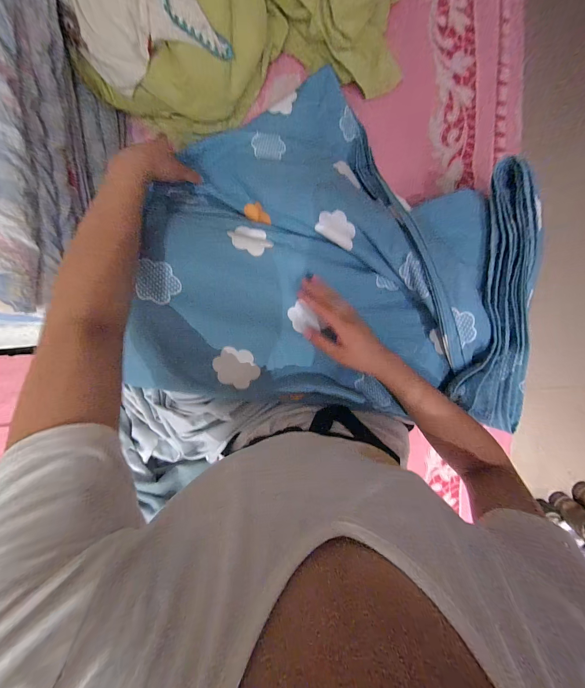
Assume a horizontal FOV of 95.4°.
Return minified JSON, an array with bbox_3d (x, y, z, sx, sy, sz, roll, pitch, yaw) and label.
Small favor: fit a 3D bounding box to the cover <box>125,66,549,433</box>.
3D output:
[{"bbox_3d":[0.065,-0.157,0.450,0.578,0.185,0.492,6,96,-2],"label":"cover"}]

